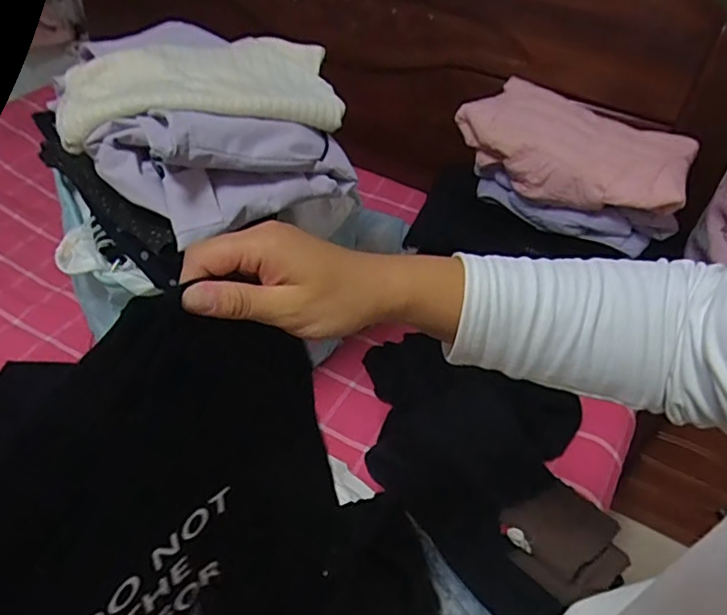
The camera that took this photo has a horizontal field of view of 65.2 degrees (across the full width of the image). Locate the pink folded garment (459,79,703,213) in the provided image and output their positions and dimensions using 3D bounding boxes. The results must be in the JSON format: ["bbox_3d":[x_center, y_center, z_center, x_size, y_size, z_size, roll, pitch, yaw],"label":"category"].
[{"bbox_3d":[0.390,-0.294,1.067,0.418,0.114,0.202,27,50,21],"label":"pink folded garment"}]

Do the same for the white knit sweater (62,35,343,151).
[{"bbox_3d":[-0.191,-0.254,0.658,0.304,0.046,0.163,-13,48,-16],"label":"white knit sweater"}]

